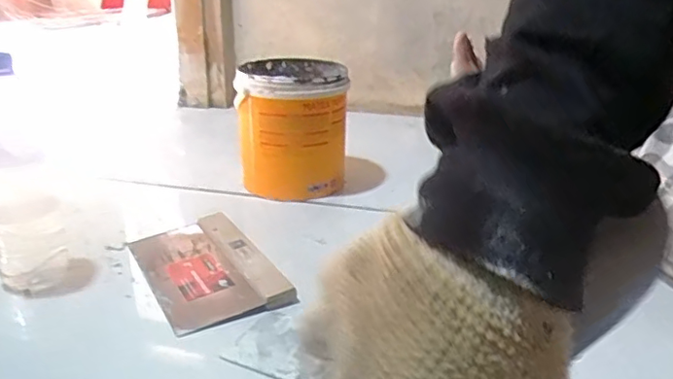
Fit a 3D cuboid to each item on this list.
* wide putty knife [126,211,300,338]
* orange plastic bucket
[{"bbox_3d":[-0.140,0.078,0.617,0.114,0.020,0.203,-12,25,-28],"label":"wide putty knife"},{"bbox_3d":[-0.060,-0.088,0.838,0.149,0.168,0.153,1,22,1],"label":"orange plastic bucket"}]

